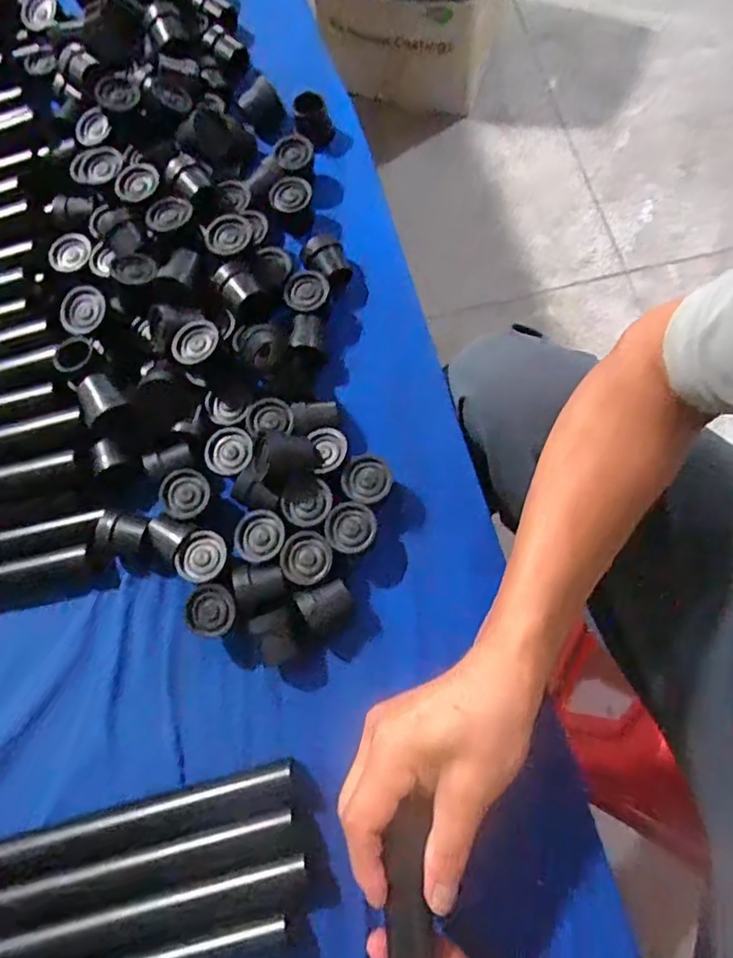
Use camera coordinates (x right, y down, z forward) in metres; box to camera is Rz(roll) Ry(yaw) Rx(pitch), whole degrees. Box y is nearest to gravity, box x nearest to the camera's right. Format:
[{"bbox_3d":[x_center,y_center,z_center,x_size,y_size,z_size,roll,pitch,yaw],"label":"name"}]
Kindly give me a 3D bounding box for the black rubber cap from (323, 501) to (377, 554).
[{"bbox_3d":[-0.011,0.035,0.403,0.035,0.025,0.034,-1,72,5],"label":"black rubber cap"}]

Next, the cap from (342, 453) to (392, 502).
[{"bbox_3d":[0.000,0.002,0.411,0.035,0.021,0.032,-1,72,5],"label":"cap"}]

